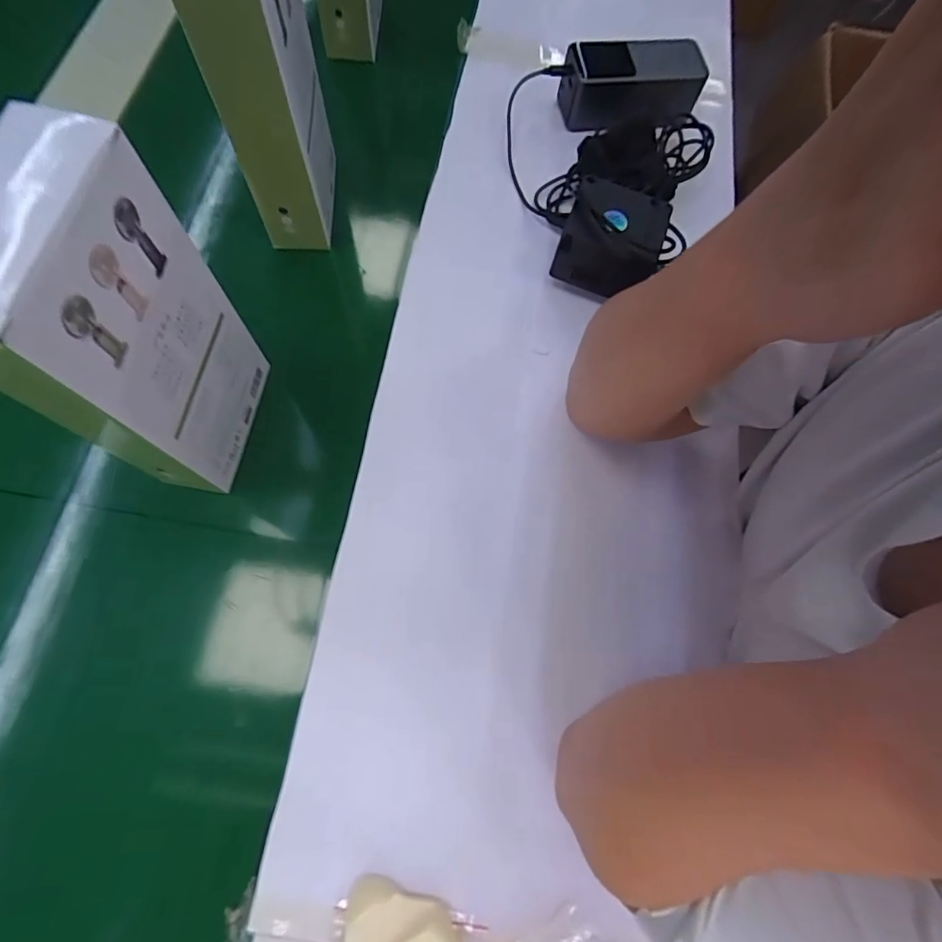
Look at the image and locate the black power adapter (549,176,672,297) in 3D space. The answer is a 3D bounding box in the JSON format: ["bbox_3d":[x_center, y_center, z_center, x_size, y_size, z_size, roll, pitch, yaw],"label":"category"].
[{"bbox_3d":[0.115,-0.191,0.398,0.077,0.045,0.076,19,71,3],"label":"black power adapter"}]

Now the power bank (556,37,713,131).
[{"bbox_3d":[0.155,-0.374,0.471,0.131,0.049,0.055,-8,72,-6],"label":"power bank"}]

